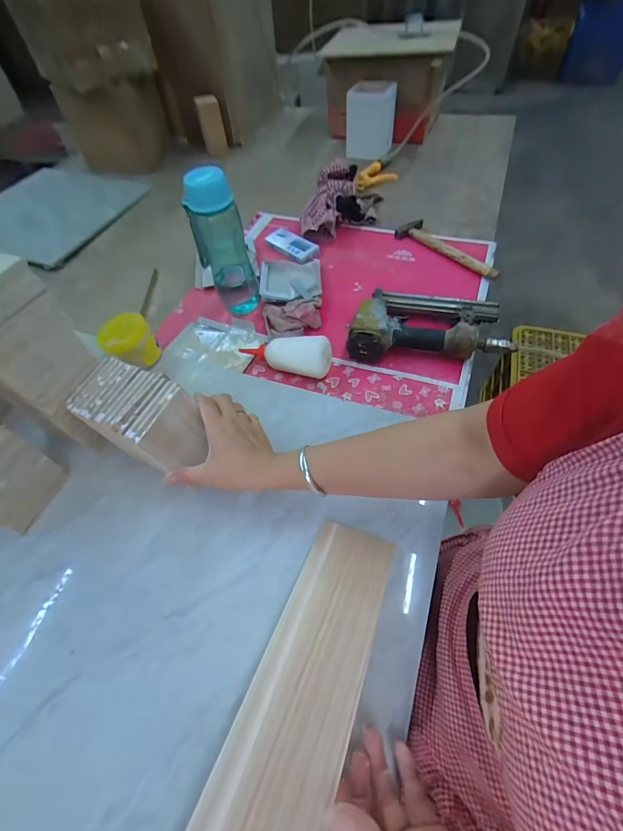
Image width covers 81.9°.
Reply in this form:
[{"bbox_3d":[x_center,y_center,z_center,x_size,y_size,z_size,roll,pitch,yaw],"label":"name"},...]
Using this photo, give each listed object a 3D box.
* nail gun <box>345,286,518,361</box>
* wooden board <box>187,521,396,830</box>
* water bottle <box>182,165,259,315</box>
[{"bbox_3d":[0.190,-0.159,0.602,0.251,0.057,0.147,1,56,5],"label":"nail gun"},{"bbox_3d":[-0.008,0.235,0.299,0.085,0.017,0.334,18,39,14],"label":"wooden board"},{"bbox_3d":[-0.151,-0.292,0.610,0.085,0.219,0.069,-16,56,-7],"label":"water bottle"}]

